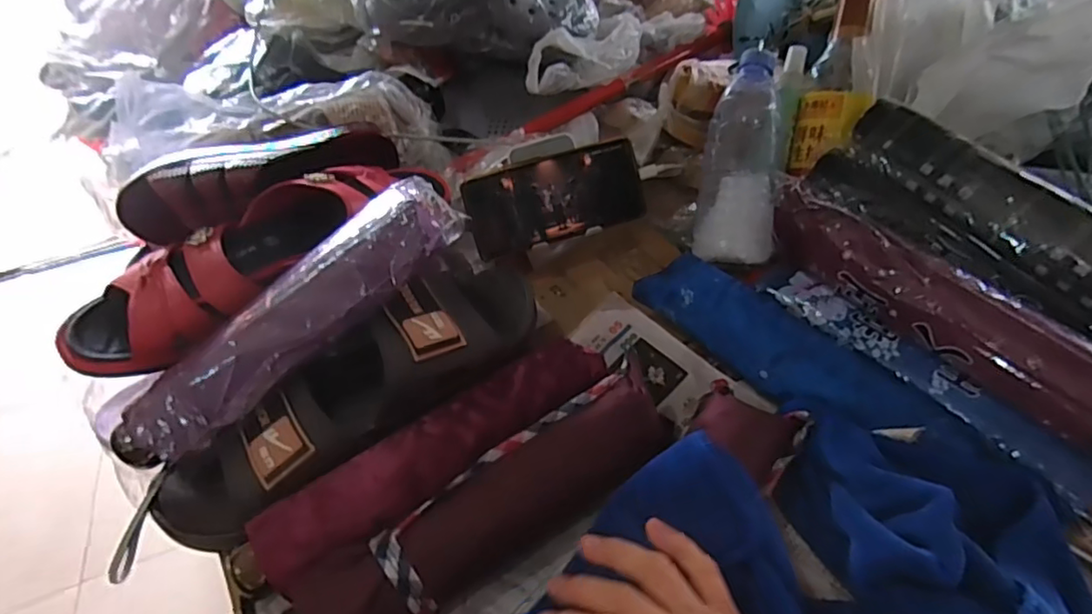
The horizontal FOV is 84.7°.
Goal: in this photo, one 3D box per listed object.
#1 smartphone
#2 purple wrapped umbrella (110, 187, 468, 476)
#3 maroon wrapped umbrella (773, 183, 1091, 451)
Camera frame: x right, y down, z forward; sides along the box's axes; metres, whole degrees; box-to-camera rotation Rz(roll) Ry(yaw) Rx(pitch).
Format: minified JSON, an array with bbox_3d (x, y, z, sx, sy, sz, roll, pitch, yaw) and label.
[{"bbox_3d":[0.009,-0.098,0.543,0.159,0.075,0.004,-16,12,-7],"label":"smartphone"},{"bbox_3d":[-0.177,0.011,0.413,0.274,0.051,0.063,-41,54,-7],"label":"purple wrapped umbrella"},{"bbox_3d":[0.270,-0.002,0.418,0.047,0.063,0.260,-29,48,-20],"label":"maroon wrapped umbrella"}]

